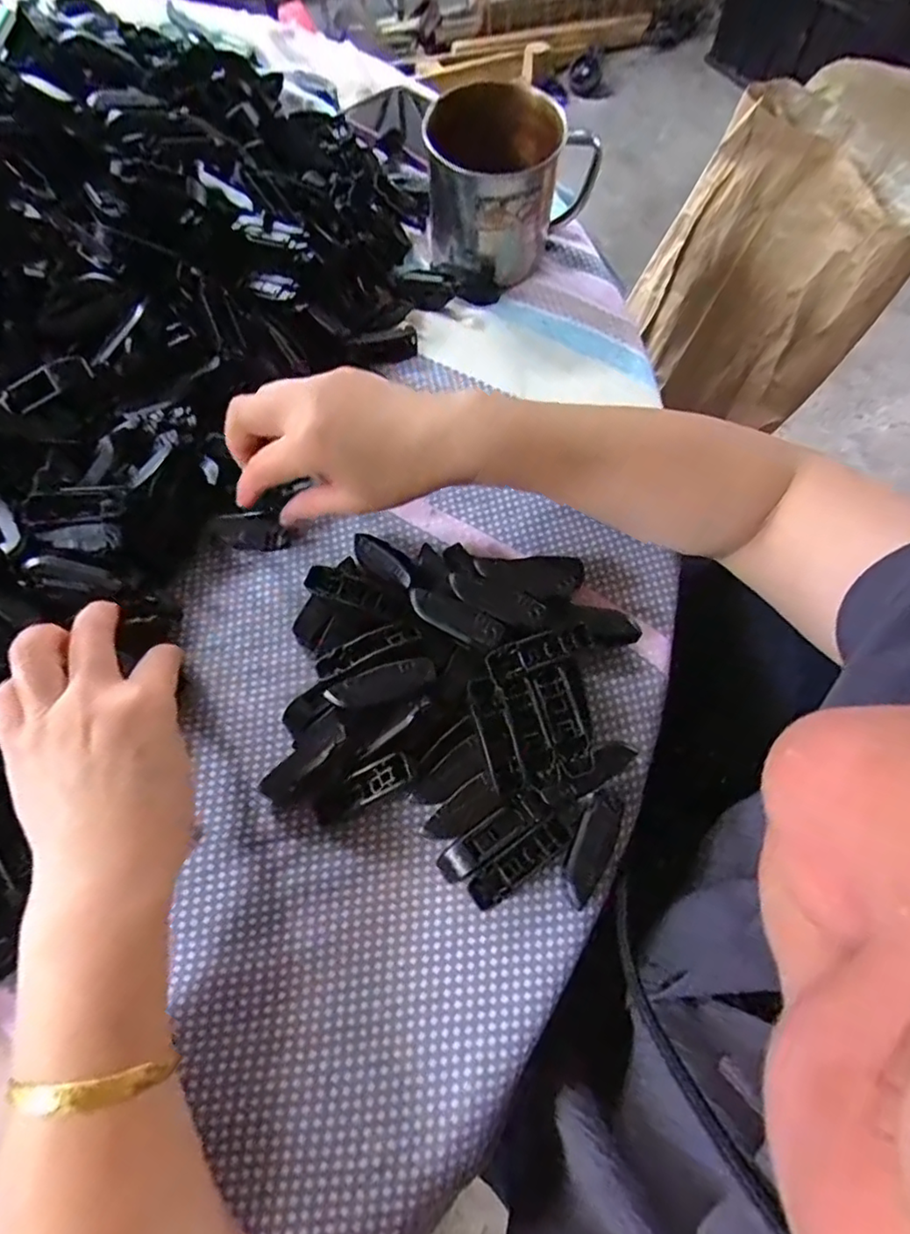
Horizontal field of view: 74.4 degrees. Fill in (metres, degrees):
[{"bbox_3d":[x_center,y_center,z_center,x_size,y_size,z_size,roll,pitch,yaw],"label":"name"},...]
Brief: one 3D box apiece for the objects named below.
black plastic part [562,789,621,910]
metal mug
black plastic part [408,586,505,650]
[{"bbox_3d":[0.068,0.112,0.295,0.021,0.010,0.055,28,70,11],"label":"black plastic part"},{"bbox_3d":[0.038,-0.294,0.416,0.112,0.089,0.082,9,68,3],"label":"metal mug"},{"bbox_3d":[0.000,-0.001,0.314,0.053,0.004,0.018,29,70,11],"label":"black plastic part"}]

